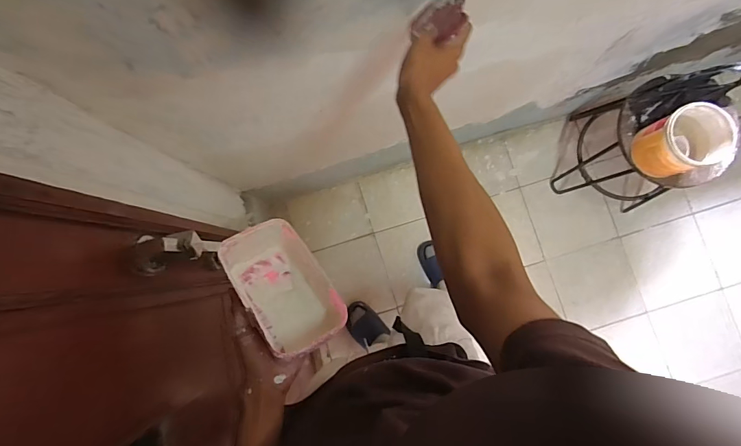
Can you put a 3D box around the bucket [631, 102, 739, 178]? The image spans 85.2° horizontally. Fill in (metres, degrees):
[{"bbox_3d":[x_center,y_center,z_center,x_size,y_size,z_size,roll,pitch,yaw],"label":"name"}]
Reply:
[{"bbox_3d":[0.792,-0.207,1.029,0.163,0.136,0.154,-15,85,-1],"label":"bucket"}]

